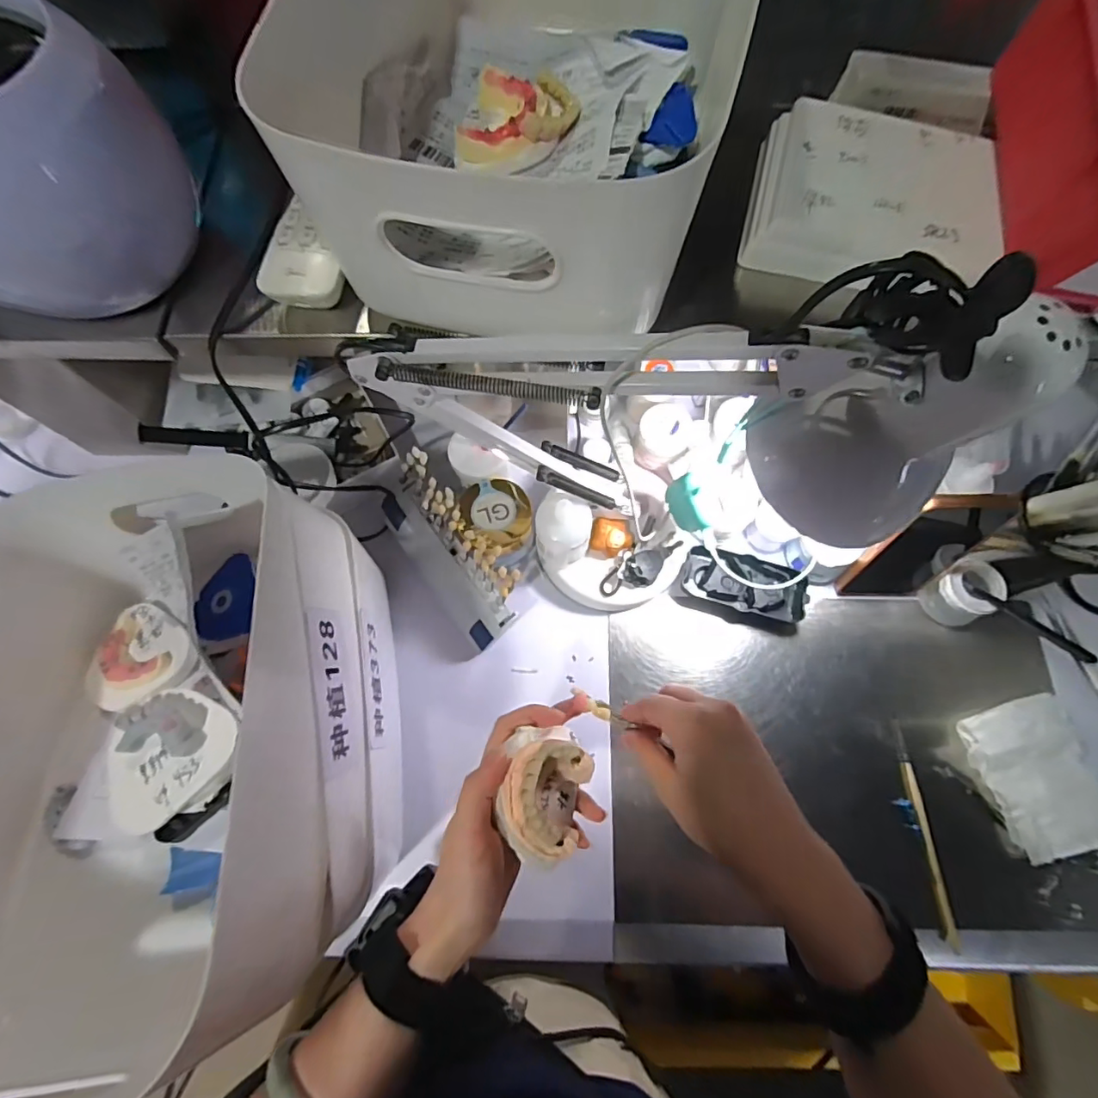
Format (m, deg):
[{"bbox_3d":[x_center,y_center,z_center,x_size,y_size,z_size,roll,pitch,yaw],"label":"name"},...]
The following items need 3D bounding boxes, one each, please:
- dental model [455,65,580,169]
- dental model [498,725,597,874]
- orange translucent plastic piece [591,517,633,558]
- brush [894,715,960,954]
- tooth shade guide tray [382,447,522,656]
[{"bbox_3d":[-0.019,-0.277,0.347,0.070,0.021,0.072,0,72,0],"label":"dental model"},{"bbox_3d":[0.001,0.147,0.315,0.062,0.030,0.074,19,68,-35],"label":"dental model"},{"bbox_3d":[0.057,-0.010,0.490,0.036,0.028,0.029,8,72,3],"label":"orange translucent plastic piece"},{"bbox_3d":[0.310,0.231,0.444,0.010,0.011,0.169,-3,72,-1],"label":"brush"},{"bbox_3d":[-0.092,0.003,0.489,0.068,0.074,0.174,-36,75,-11],"label":"tooth shade guide tray"}]

